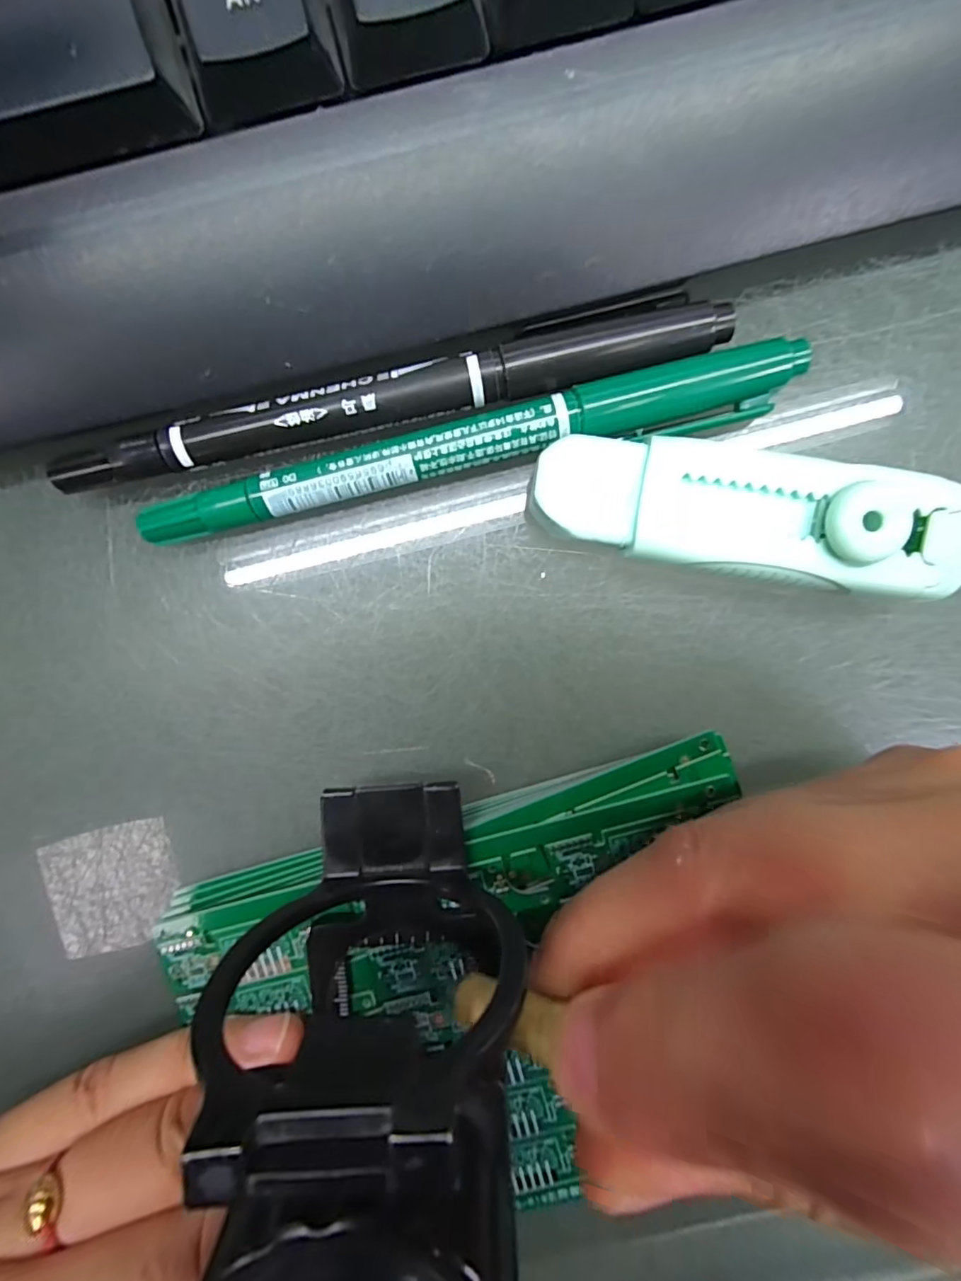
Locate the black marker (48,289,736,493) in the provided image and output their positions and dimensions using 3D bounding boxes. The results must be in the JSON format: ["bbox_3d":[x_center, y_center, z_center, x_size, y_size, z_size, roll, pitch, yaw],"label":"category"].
[{"bbox_3d":[-0.019,-0.049,0.104,0.135,0.012,0.012,-15,95,1],"label":"black marker"}]

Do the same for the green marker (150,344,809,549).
[{"bbox_3d":[-0.002,-0.040,0.105,0.133,0.012,0.012,-12,95,1],"label":"green marker"}]

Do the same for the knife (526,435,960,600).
[{"bbox_3d":[0.053,-0.025,0.104,0.085,0.019,0.023,8,95,-1],"label":"knife"}]

